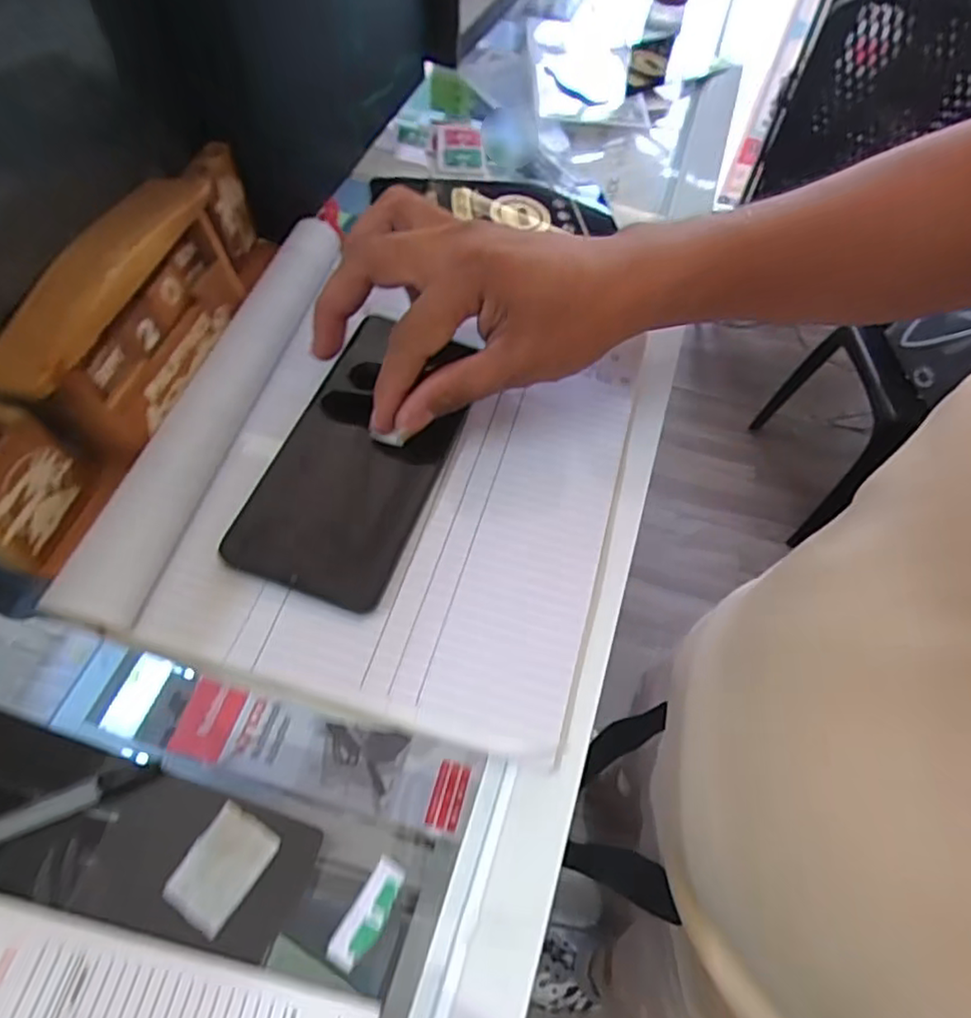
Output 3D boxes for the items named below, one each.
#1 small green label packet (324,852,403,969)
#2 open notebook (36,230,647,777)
[{"bbox_3d":[-0.042,0.146,0.234,0.013,0.006,0.035,29,62,13],"label":"small green label packet"},{"bbox_3d":[-0.047,-0.026,0.315,0.218,0.046,0.232,14,60,5],"label":"open notebook"}]

